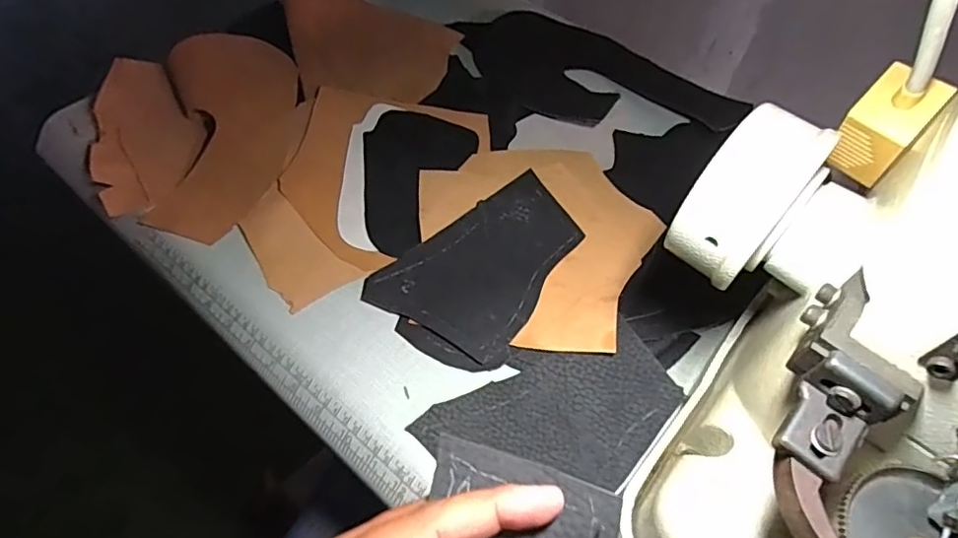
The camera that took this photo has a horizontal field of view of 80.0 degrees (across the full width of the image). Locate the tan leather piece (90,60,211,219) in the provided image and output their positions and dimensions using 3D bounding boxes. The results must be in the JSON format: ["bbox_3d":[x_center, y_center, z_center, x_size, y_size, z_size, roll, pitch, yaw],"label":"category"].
[{"bbox_3d":[-0.290,-0.120,0.504,0.088,0.026,0.160,-11,57,-11],"label":"tan leather piece"}]

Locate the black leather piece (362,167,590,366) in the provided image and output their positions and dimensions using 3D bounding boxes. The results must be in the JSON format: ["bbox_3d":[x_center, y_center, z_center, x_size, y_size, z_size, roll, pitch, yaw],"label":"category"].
[{"bbox_3d":[0.009,0.002,0.434,0.161,0.008,0.101,-34,69,-17],"label":"black leather piece"}]

